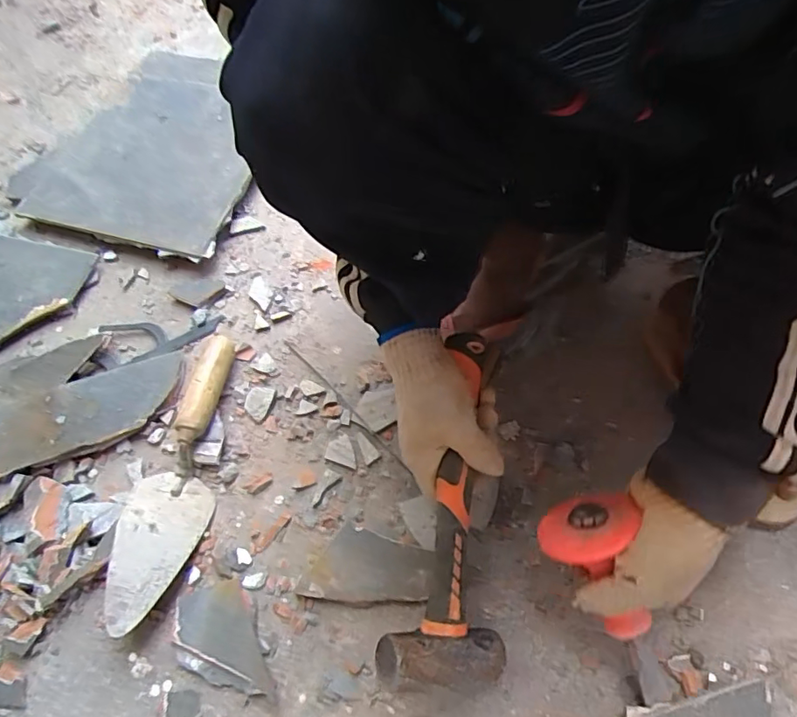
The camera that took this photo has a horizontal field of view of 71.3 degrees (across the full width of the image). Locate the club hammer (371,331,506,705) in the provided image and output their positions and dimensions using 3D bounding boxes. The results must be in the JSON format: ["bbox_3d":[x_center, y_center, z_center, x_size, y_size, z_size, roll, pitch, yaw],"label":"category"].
[{"bbox_3d":[0.051,0.125,0.462,0.094,0.075,0.290,6,76,6],"label":"club hammer"}]

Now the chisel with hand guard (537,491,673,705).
[{"bbox_3d":[0.168,0.190,0.420,0.063,0.059,0.175,-26,102,-10],"label":"chisel with hand guard"}]

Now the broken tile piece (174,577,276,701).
[{"bbox_3d":[-0.151,0.241,0.501,0.113,0.020,0.062,22,66,13],"label":"broken tile piece"}]

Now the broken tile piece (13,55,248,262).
[{"bbox_3d":[-0.327,-0.320,0.801,0.303,0.029,0.383,14,60,10],"label":"broken tile piece"}]

